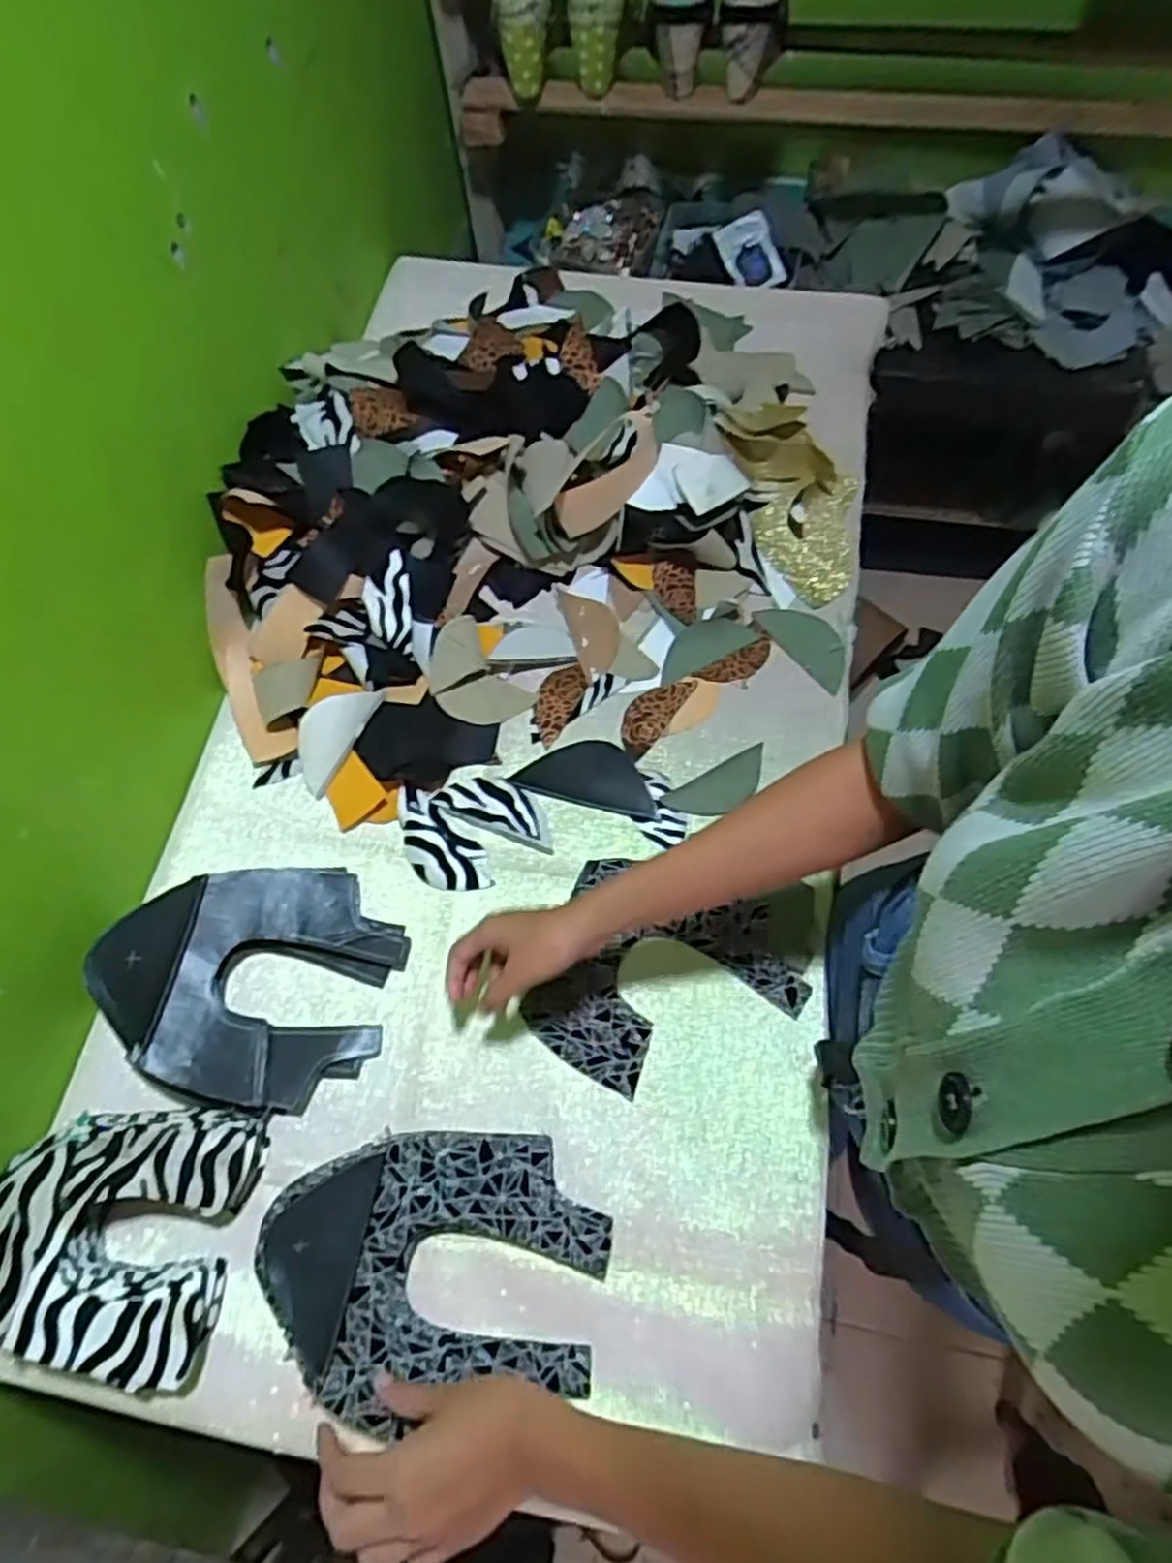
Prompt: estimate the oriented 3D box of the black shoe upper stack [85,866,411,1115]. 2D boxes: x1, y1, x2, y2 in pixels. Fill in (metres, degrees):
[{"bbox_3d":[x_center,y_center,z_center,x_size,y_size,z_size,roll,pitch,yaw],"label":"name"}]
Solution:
[{"bbox_3d":[-0.278,0.162,0.633,0.233,0.051,0.188,1,67,3],"label":"black shoe upper stack"}]

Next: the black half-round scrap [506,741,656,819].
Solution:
[{"bbox_3d":[0.003,-0.009,0.723,0.130,0.008,0.062,12,68,8],"label":"black half-round scrap"}]

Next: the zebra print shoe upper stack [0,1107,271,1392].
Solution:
[{"bbox_3d":[-0.340,0.320,0.554,0.164,0.066,0.170,5,67,5],"label":"zebra print shoe upper stack"}]

